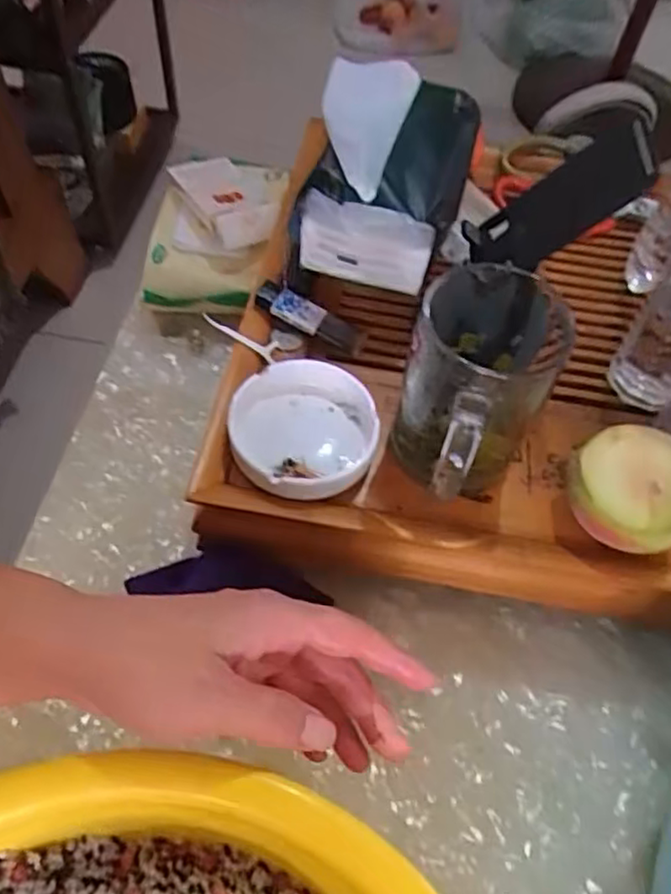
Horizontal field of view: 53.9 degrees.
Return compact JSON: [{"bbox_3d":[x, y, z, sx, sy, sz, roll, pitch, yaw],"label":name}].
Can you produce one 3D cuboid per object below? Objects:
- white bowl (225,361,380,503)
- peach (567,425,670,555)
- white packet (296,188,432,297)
[{"bbox_3d":[-0.020,-0.004,0.404,0.085,0.046,0.085,2,57,-3],"label":"white bowl"},{"bbox_3d":[0.163,0.026,0.371,0.066,0.048,0.060,31,60,15],"label":"peach"},{"bbox_3d":[0.018,-0.128,0.425,0.084,0.063,0.015,17,57,7],"label":"white packet"}]

